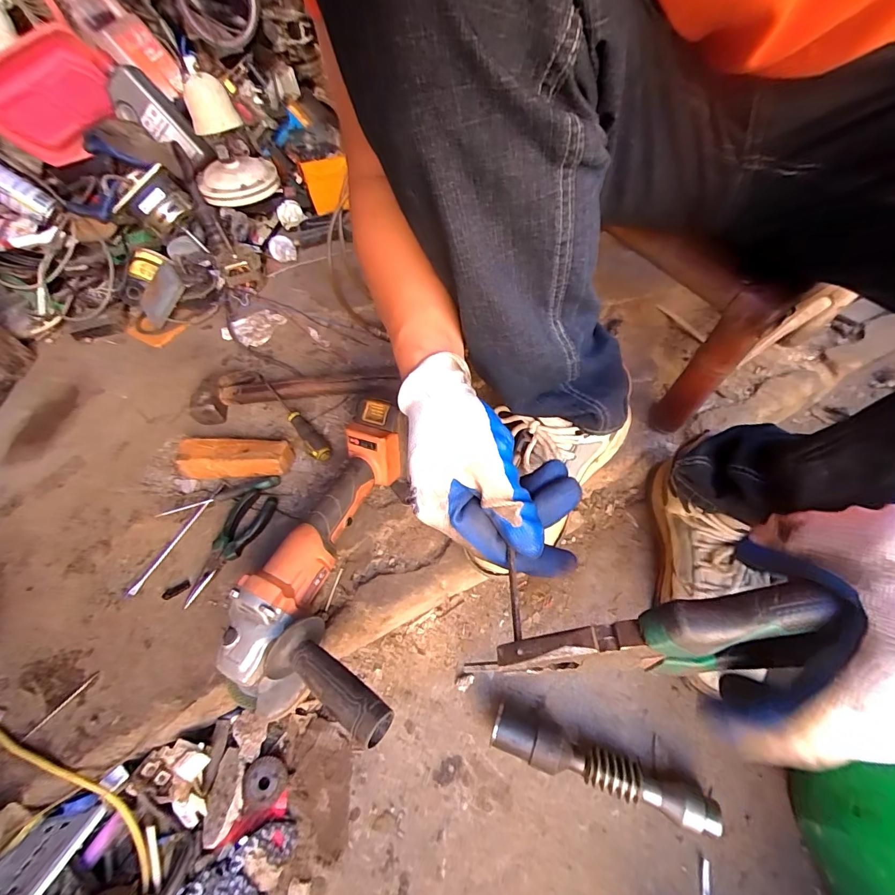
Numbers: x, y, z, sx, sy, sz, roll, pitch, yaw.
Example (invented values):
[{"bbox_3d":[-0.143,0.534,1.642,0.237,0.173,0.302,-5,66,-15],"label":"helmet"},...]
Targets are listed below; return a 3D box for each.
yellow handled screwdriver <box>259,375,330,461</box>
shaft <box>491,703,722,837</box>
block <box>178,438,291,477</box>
[{"bbox_3d":[-0.237,-0.051,0.653,0.029,0.038,0.196,-33,56,-15],"label":"yellow handled screwdriver"},{"bbox_3d":[0.148,0.312,0.411,0.209,0.045,0.045,13,59,17],"label":"shaft"},{"bbox_3d":[-0.317,0.014,0.616,0.172,0.034,0.058,1,54,10],"label":"block"}]

